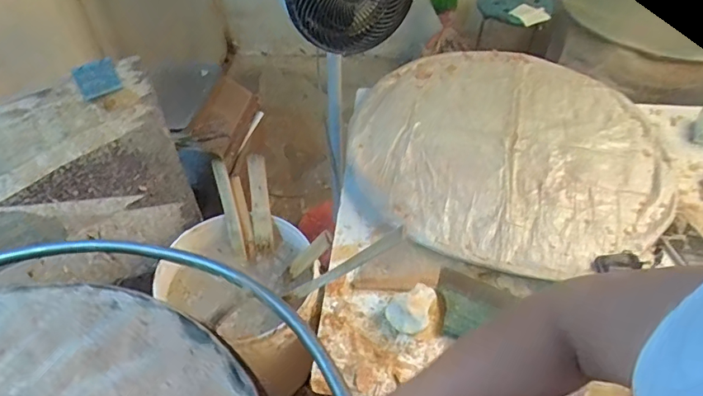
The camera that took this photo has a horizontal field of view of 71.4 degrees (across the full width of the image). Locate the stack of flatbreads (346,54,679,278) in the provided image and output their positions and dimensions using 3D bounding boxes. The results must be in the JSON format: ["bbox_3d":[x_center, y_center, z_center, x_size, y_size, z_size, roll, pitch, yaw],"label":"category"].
[{"bbox_3d":[0.331,-0.120,1.055,0.663,0.084,0.631,21,51,19],"label":"stack of flatbreads"}]

